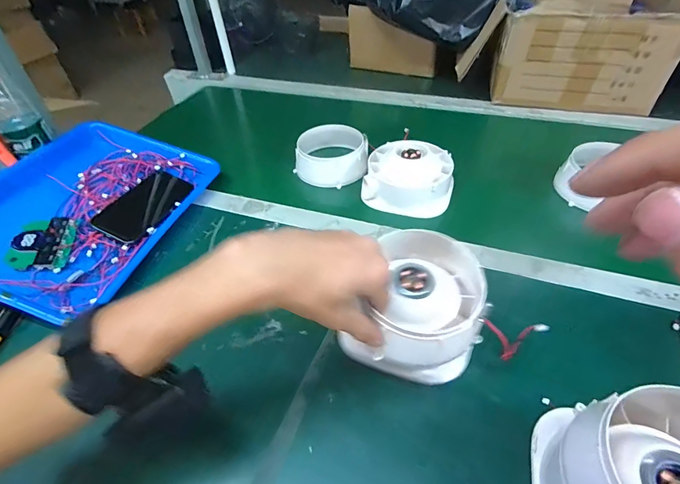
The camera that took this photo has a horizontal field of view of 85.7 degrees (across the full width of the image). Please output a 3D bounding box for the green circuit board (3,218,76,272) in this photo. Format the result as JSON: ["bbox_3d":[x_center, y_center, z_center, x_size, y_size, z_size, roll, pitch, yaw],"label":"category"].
[{"bbox_3d":[-0.386,0.002,0.483,0.065,0.019,0.079,9,52,-13],"label":"green circuit board"}]

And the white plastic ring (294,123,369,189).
[{"bbox_3d":[-0.014,-0.153,0.636,0.121,0.057,0.125,0,42,0],"label":"white plastic ring"}]

